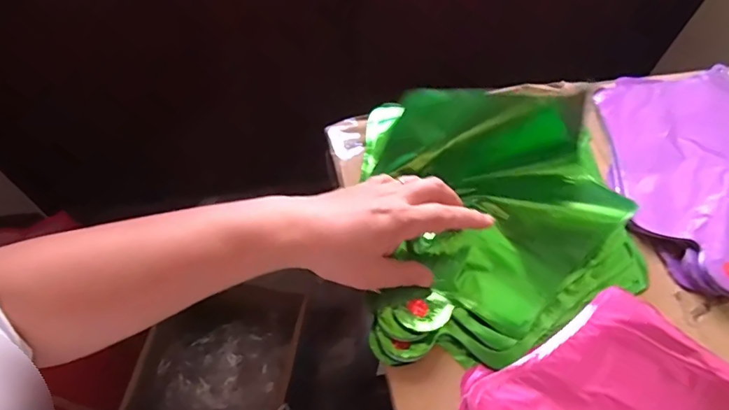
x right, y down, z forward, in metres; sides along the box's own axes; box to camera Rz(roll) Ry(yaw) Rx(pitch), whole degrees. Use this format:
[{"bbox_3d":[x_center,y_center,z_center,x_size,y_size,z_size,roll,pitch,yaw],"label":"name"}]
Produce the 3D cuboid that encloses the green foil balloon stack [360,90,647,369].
[{"bbox_3d":[0.116,-0.003,0.406,0.220,0.069,0.235,-2,60,-4],"label":"green foil balloon stack"}]

